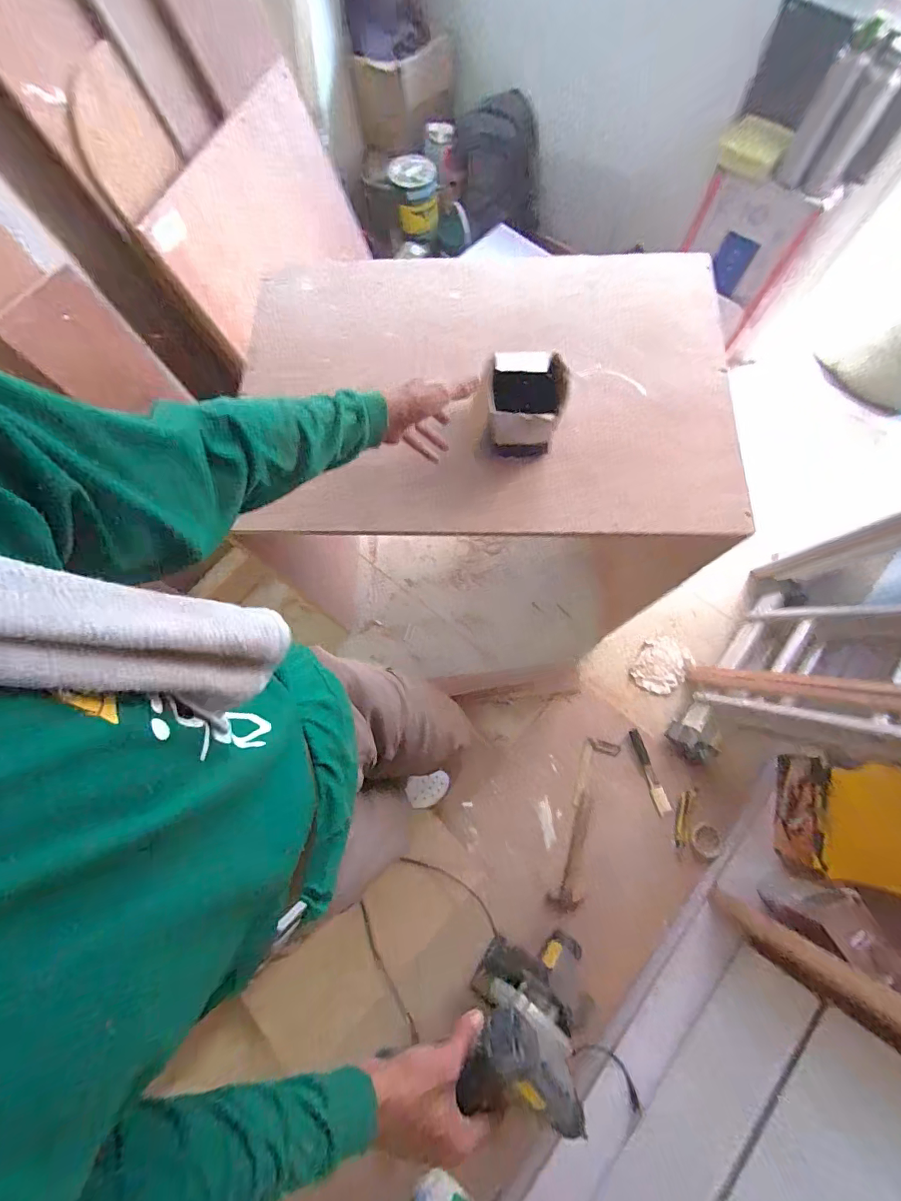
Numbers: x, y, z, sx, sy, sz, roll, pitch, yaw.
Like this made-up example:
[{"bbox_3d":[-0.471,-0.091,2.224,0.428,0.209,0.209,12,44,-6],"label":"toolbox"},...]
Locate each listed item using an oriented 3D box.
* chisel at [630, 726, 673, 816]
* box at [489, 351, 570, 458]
[{"bbox_3d":[0.590,0.505,1.361,0.038,0.025,0.239,-14,74,-2],"label":"chisel"},{"bbox_3d":[0.120,-0.313,0.726,0.112,0.095,0.137,5,74,4],"label":"box"}]

